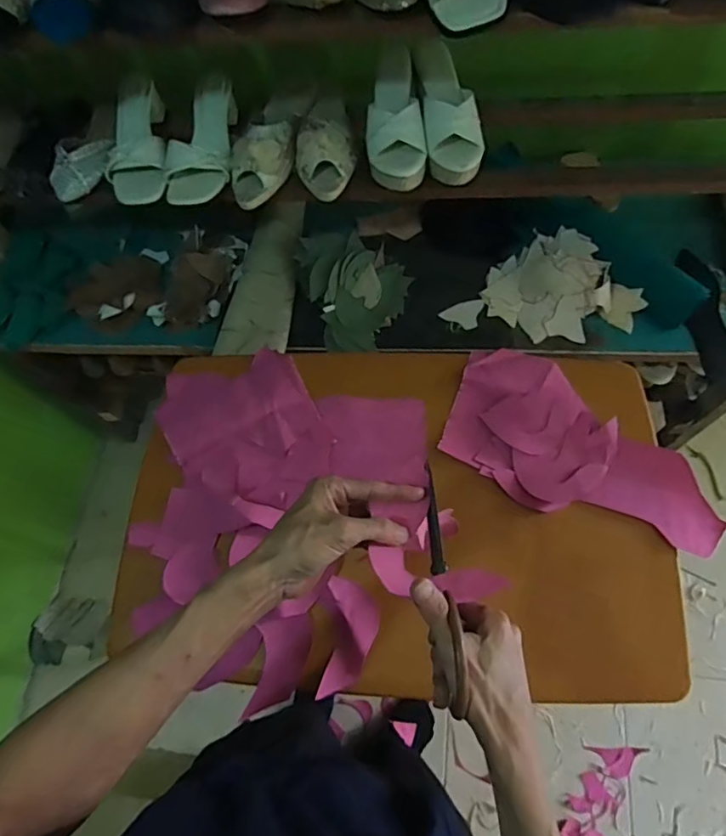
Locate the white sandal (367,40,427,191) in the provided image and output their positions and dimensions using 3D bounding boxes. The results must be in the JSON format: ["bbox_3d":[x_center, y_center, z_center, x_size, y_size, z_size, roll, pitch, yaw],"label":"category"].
[{"bbox_3d":[0.047,-0.438,0.799,0.083,0.065,0.212,-2,66,5],"label":"white sandal"}]

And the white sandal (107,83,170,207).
[{"bbox_3d":[-0.358,-0.439,0.859,0.091,0.060,0.224,-11,66,0],"label":"white sandal"}]

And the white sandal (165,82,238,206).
[{"bbox_3d":[-0.238,-0.424,0.843,0.094,0.051,0.222,15,80,4],"label":"white sandal"}]

